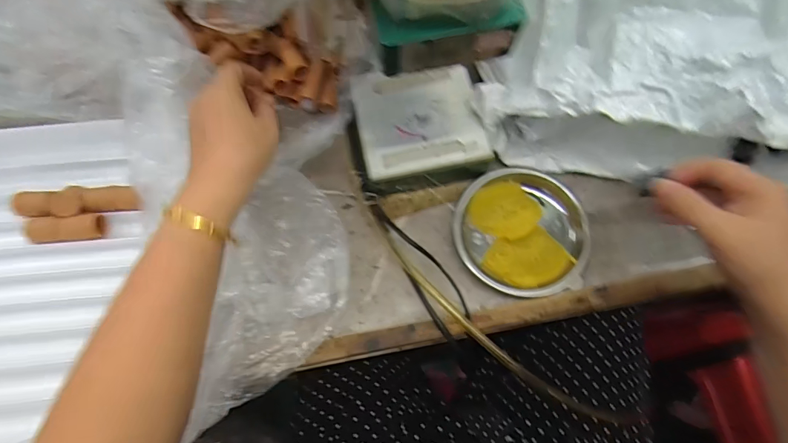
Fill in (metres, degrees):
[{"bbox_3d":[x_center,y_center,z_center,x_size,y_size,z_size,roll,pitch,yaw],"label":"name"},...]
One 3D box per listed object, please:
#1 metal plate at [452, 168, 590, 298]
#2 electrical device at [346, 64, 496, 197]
[{"bbox_3d":[0.128,0.009,0.433,0.130,0.015,0.126,0,71,0],"label":"metal plate"},{"bbox_3d":[0.021,-0.097,0.450,0.136,0.048,0.123,-11,71,-4],"label":"electrical device"}]

